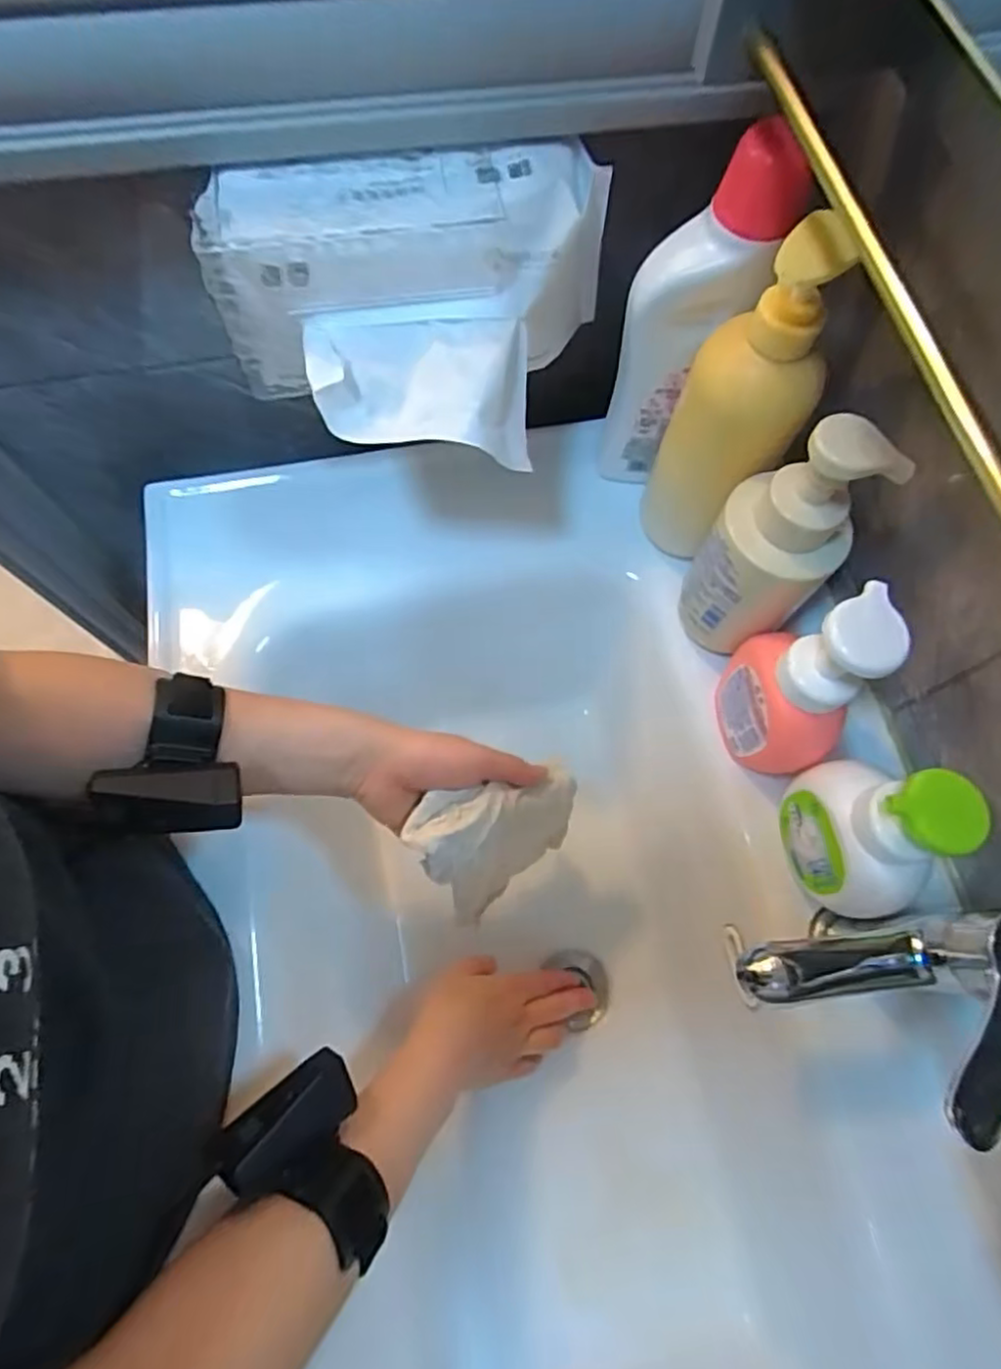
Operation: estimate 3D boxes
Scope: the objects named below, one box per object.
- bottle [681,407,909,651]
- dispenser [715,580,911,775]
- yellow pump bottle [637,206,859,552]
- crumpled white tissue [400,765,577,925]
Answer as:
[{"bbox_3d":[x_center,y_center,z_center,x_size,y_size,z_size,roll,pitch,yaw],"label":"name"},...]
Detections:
[{"bbox_3d":[0.166,-0.081,0.418,0.072,0.187,0.051,39,74,12],"label":"bottle"},{"bbox_3d":[0.185,0.003,0.416,0.050,0.150,0.078,1,70,0],"label":"dispenser"},{"bbox_3d":[0.142,-0.156,0.429,0.071,0.257,0.054,25,72,8],"label":"yellow pump bottle"},{"bbox_3d":[0.004,0.116,0.490,0.114,0.168,0.032,-31,56,-11],"label":"crumpled white tissue"}]

